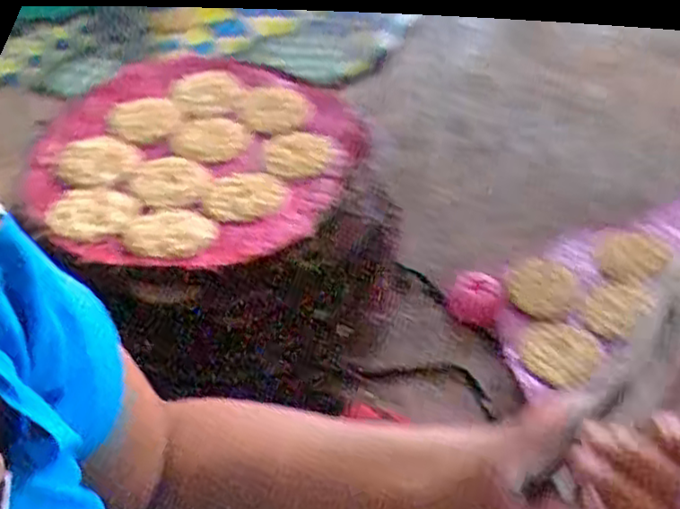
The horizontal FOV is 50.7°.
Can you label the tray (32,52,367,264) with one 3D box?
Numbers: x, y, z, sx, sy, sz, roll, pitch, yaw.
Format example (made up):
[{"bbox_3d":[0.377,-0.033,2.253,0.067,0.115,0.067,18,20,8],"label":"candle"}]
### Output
[{"bbox_3d":[-0.145,-0.101,0.720,0.298,0.038,0.329,14,48,16],"label":"tray"}]

